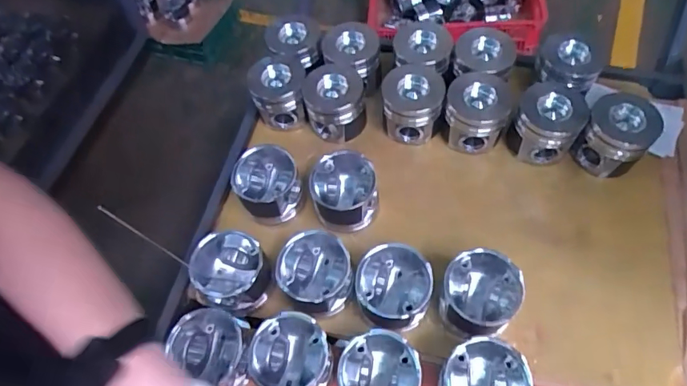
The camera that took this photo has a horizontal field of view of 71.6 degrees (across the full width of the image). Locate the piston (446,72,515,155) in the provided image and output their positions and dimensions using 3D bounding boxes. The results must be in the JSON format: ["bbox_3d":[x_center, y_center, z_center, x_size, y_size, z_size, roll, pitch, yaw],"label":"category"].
[{"bbox_3d":[0.209,-0.128,0.754,0.092,0.089,0.101,-2,61,3],"label":"piston"}]

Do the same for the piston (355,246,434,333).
[{"bbox_3d":[0.066,0.124,0.618,0.096,0.082,0.099,-2,61,3],"label":"piston"}]

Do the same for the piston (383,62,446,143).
[{"bbox_3d":[0.111,-0.144,0.770,0.092,0.086,0.099,-2,61,3],"label":"piston"}]

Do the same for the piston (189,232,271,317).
[{"bbox_3d":[-0.150,0.113,0.647,0.092,0.098,0.098,-2,61,3],"label":"piston"}]

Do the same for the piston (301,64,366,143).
[{"bbox_3d":[-0.014,-0.145,0.781,0.097,0.087,0.093,-2,61,3],"label":"piston"}]

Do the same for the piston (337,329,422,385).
[{"bbox_3d":[0.043,0.221,0.569,0.090,0.090,0.090,-2,61,3],"label":"piston"}]

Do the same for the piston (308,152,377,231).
[{"bbox_3d":[0.002,0.002,0.696,0.092,0.084,0.094,-11,60,-2],"label":"piston"}]

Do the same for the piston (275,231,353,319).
[{"bbox_3d":[-0.035,0.112,0.638,0.093,0.088,0.098,-2,61,3],"label":"piston"}]

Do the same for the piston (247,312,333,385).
[{"bbox_3d":[-0.061,0.207,0.588,0.094,0.084,0.093,-2,61,3],"label":"piston"}]

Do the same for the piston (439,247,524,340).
[{"bbox_3d":[0.172,0.131,0.603,0.098,0.079,0.092,-2,61,3],"label":"piston"}]

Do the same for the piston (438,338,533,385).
[{"bbox_3d":[0.160,0.227,0.557,0.096,0.079,0.096,-3,60,3],"label":"piston"}]

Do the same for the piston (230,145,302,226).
[{"bbox_3d":[-0.111,-0.010,0.714,0.093,0.098,0.094,-2,61,3],"label":"piston"}]

